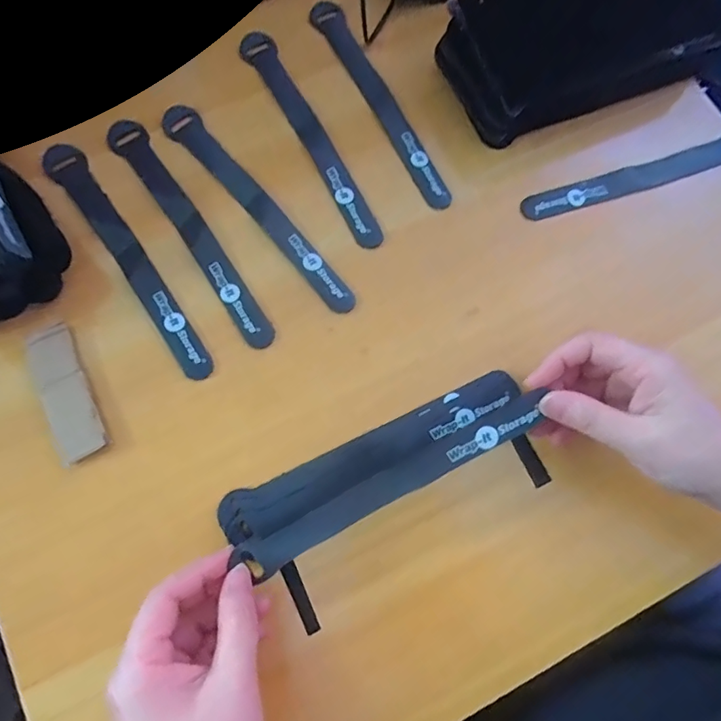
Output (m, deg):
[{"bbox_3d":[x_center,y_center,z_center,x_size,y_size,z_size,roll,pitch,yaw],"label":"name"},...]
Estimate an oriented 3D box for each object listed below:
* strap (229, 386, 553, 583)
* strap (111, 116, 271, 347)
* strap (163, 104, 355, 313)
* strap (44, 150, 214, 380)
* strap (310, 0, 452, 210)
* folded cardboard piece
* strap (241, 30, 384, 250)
[{"bbox_3d":[0.021,0.070,0.284,0.184,0.022,0.018,-29,75,0],"label":"strap"},{"bbox_3d":[-0.123,-0.097,0.358,0.024,0.004,0.215,-34,76,-11],"label":"strap"},{"bbox_3d":[-0.078,-0.116,0.364,0.026,0.004,0.217,-37,77,-12],"label":"strap"},{"bbox_3d":[-0.164,-0.076,0.354,0.026,0.006,0.218,-36,77,-12],"label":"strap"},{"bbox_3d":[0.011,-0.204,0.388,0.024,0.006,0.216,-25,72,-2],"label":"strap"},{"bbox_3d":[-0.187,0.018,0.318,0.028,0.008,0.091,-25,75,-9],"label":"folded cardboard piece"},{"bbox_3d":[-0.040,-0.171,0.376,0.024,0.004,0.212,-26,74,-6],"label":"strap"}]

